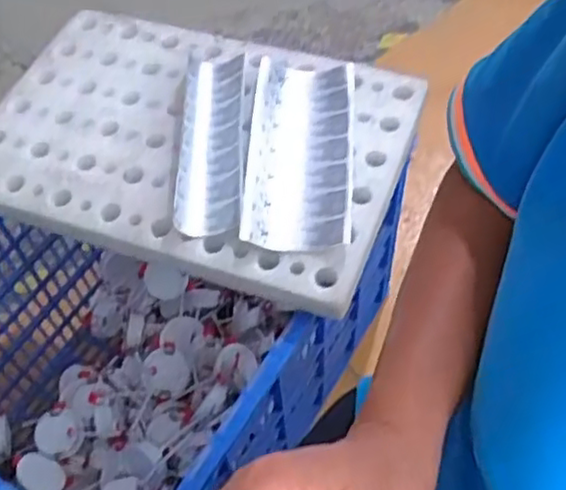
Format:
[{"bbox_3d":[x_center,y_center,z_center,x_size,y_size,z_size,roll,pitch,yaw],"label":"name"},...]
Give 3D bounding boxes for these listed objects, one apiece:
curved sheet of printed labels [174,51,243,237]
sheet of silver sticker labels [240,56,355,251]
[{"bbox_3d":[-0.093,-0.147,0.890,0.079,0.026,0.309,-3,56,1],"label":"curved sheet of printed labels"},{"bbox_3d":[0.025,-0.128,0.875,0.129,0.029,0.308,1,56,4],"label":"sheet of silver sticker labels"}]

